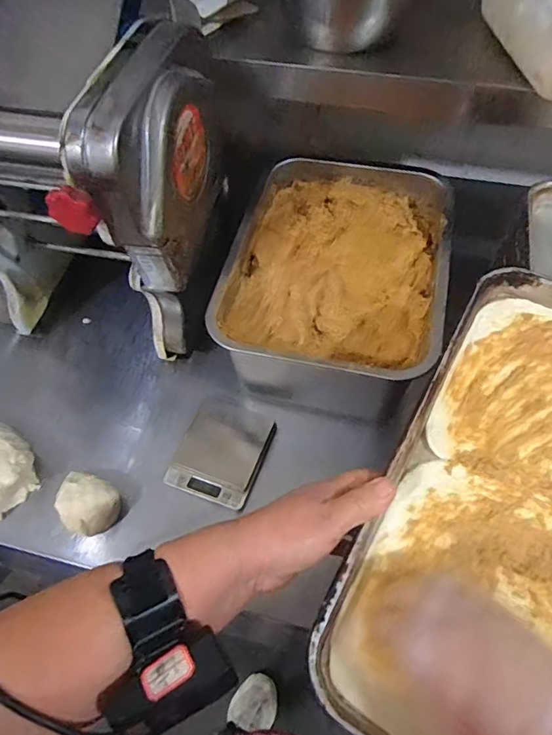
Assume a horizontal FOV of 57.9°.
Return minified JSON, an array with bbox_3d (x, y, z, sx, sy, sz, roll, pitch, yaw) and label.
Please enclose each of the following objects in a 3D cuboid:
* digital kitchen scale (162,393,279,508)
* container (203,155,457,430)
[{"bbox_3d":[-0.067,0.103,0.627,0.105,0.015,0.126,17,60,13],"label":"digital kitchen scale"},{"bbox_3d":[0.081,-0.127,0.671,0.255,0.126,0.356,9,59,9],"label":"container"}]

